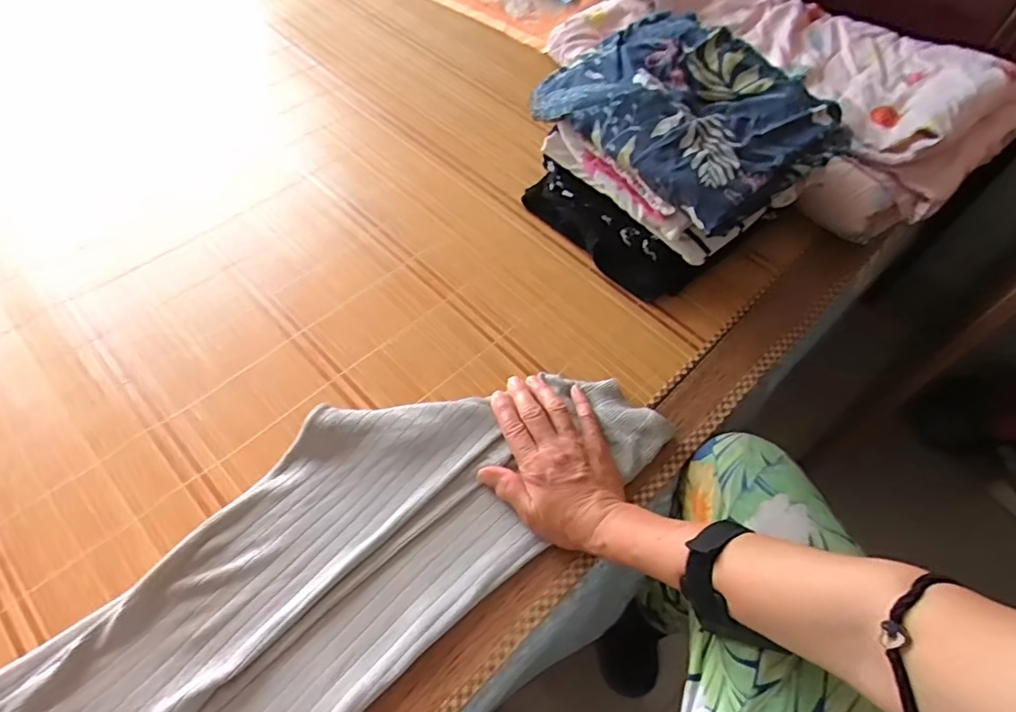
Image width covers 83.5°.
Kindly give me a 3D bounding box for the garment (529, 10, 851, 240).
[{"bbox_3d":[0.186,-0.257,0.586,0.219,0.051,0.259,-33,65,-21],"label":"garment"}]

